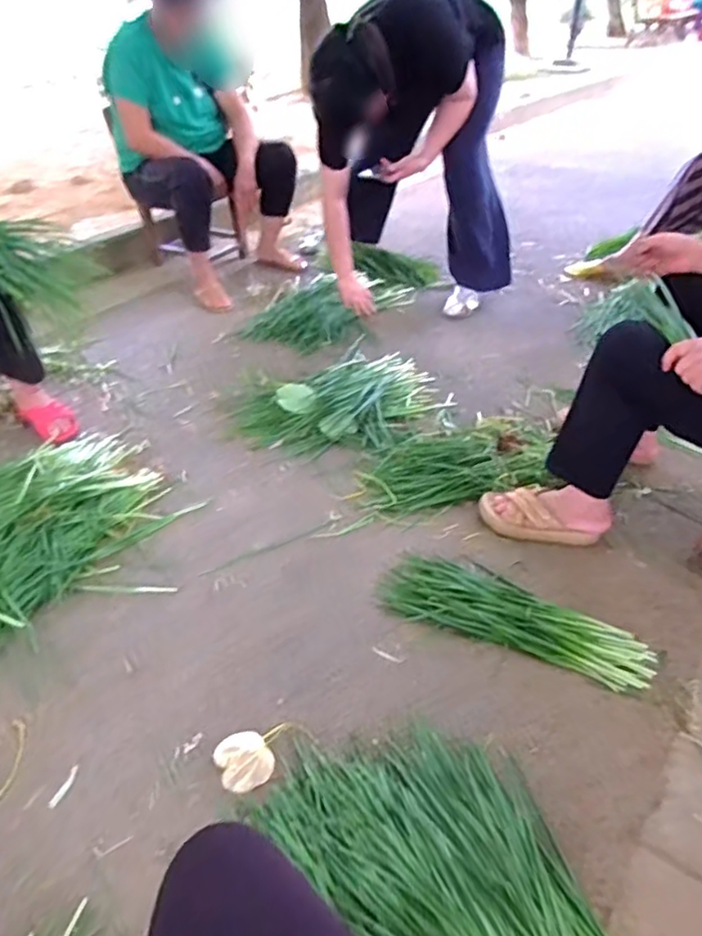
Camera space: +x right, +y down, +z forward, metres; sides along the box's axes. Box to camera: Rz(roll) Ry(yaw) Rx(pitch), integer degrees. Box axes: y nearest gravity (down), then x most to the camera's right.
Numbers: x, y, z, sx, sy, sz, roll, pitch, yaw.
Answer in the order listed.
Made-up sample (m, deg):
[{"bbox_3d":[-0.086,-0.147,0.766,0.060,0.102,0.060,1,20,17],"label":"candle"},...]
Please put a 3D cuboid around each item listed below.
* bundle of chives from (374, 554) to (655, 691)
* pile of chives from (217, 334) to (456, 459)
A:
[{"bbox_3d":[0.279,0.246,1.085,0.464,0.041,0.161,16,42,16],"label":"bundle of chives"},{"bbox_3d":[-0.044,-0.189,1.599,0.563,0.053,0.467,-26,47,-28],"label":"pile of chives"}]

